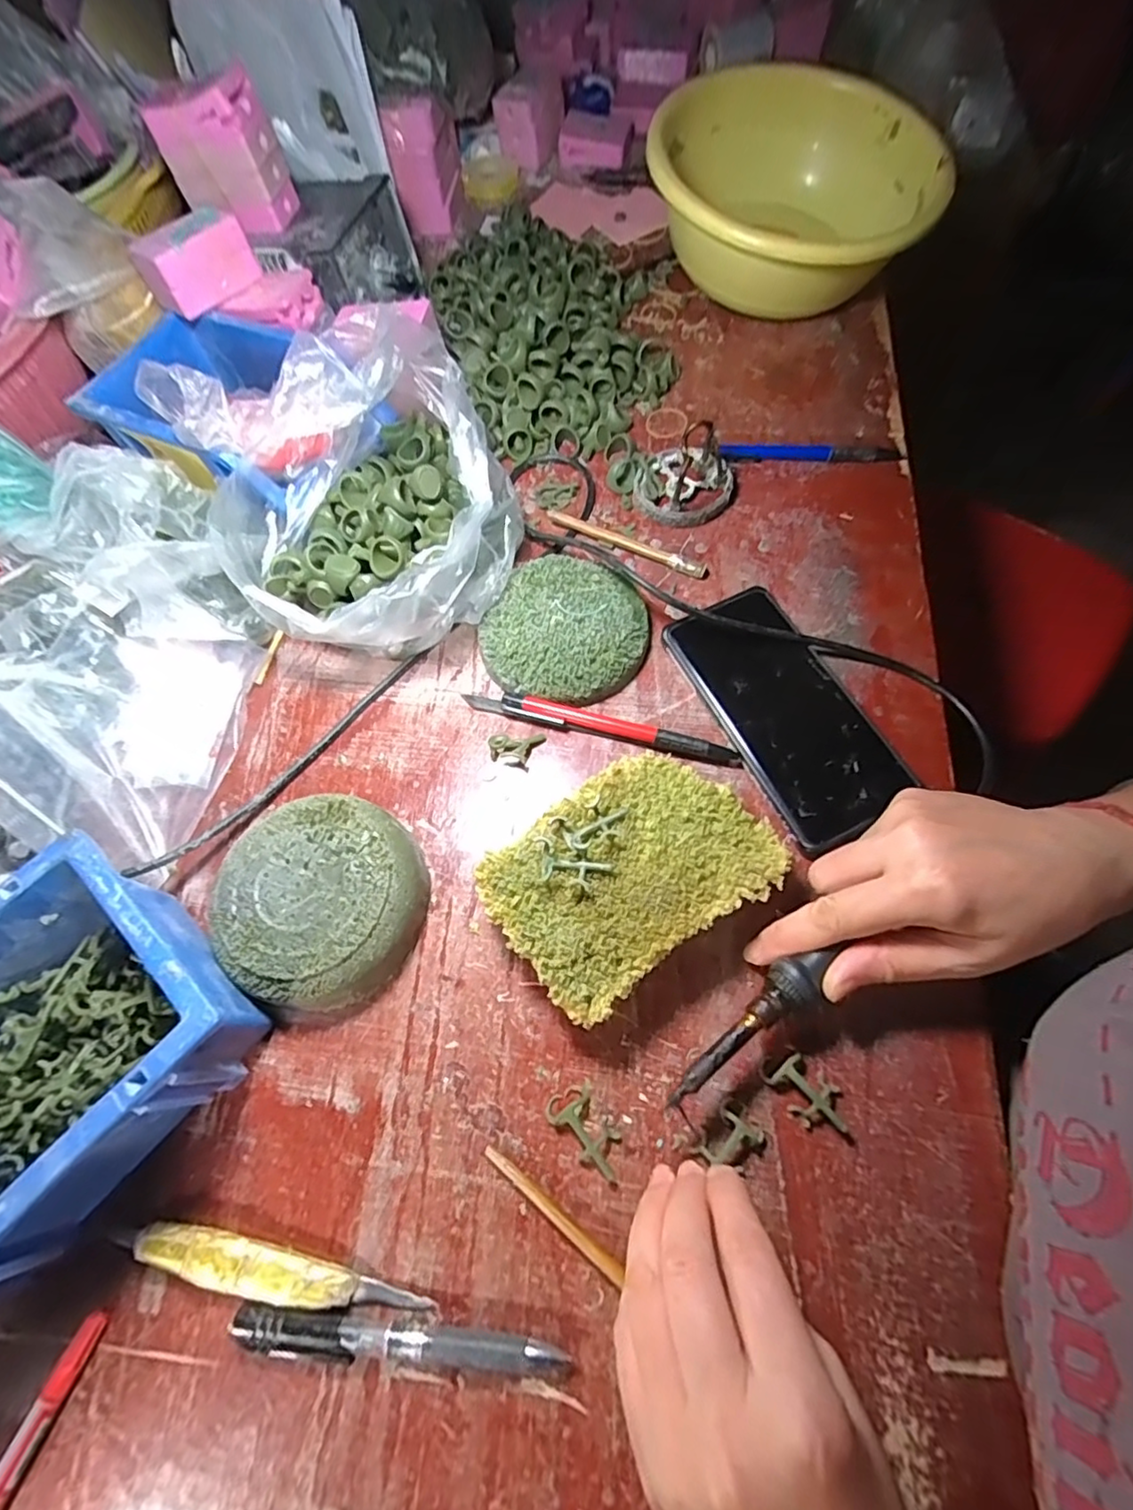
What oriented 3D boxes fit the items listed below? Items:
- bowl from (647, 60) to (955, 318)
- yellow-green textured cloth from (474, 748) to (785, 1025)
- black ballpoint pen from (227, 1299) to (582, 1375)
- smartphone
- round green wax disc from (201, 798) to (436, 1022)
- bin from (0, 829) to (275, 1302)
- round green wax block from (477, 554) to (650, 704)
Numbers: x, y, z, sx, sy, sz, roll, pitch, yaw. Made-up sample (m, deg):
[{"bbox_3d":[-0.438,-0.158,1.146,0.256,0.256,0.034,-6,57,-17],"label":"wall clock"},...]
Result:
[{"bbox_3d":[0.181,-0.462,0.500,0.220,0.095,0.268,15,68,11],"label":"bowl"},{"bbox_3d":[0.033,0.060,0.307,0.136,0.043,0.094,-34,67,-11],"label":"yellow-green textured cloth"},{"bbox_3d":[-0.069,0.242,0.248,0.137,0.010,0.015,3,67,6],"label":"black ballpoint pen"},{"bbox_3d":[0.127,-0.028,0.353,0.075,0.016,0.160,-24,67,-6],"label":"smartphone"},{"bbox_3d":[-0.126,0.073,0.313,0.098,0.030,0.101,-2,66,4],"label":"round green wax disc"},{"bbox_3d":[-0.233,0.142,0.265,0.122,0.072,0.168,38,73,19],"label":"bin"},{"bbox_3d":[-0.001,-0.079,0.379,0.098,0.016,0.097,0,67,0],"label":"round green wax block"}]

